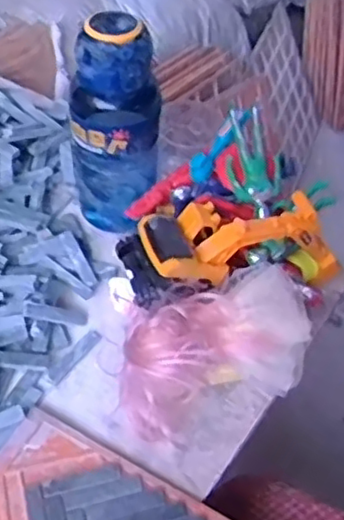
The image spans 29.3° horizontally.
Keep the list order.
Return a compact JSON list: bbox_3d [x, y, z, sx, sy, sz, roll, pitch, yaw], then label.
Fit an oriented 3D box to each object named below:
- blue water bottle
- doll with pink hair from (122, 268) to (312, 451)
[{"bbox_3d":[-0.057,-0.134,0.672,0.083,0.222,0.074,22,53,14],"label":"blue water bottle"},{"bbox_3d":[0.035,0.087,0.581,0.165,0.111,0.104,-18,54,-18],"label":"doll with pink hair"}]

